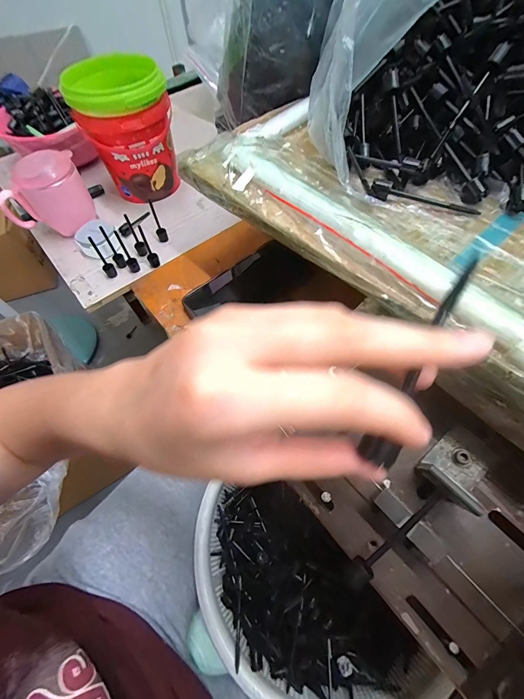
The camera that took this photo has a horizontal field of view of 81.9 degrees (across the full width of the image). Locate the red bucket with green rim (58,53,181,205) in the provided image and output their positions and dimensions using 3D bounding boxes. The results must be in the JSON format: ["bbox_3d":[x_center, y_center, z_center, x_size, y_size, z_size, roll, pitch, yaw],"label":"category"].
[{"bbox_3d":[-0.203,-0.330,0.472,0.122,0.164,0.151,-23,61,-11],"label":"red bucket with green rim"}]

